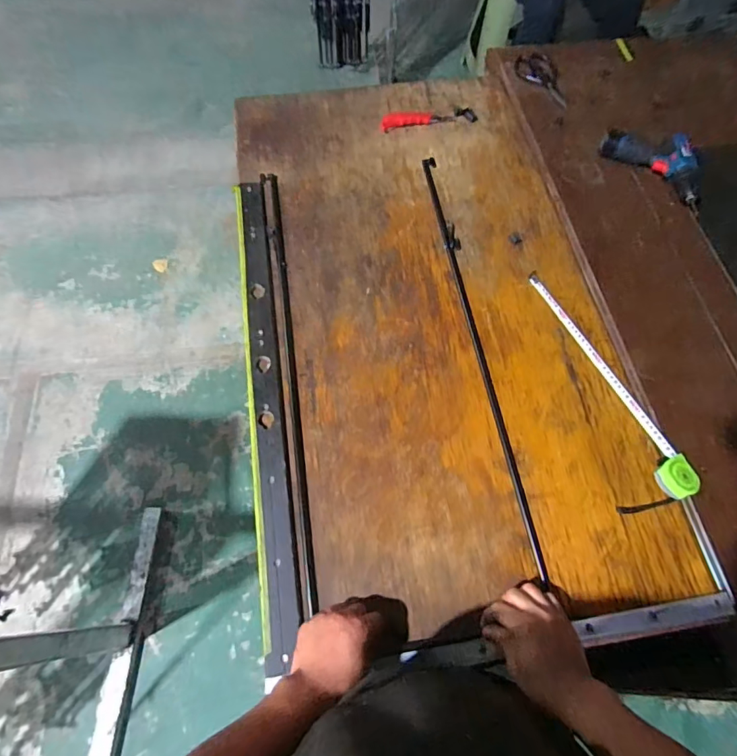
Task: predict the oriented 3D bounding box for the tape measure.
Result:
[{"bbox_3d":[0.387,-0.007,0.778,0.109,0.043,0.444,-14,67,-8],"label":"tape measure"}]

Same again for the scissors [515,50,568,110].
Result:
[{"bbox_3d":[0.415,-0.714,1.108,0.095,0.011,0.189,-7,66,-5],"label":"scissors"}]

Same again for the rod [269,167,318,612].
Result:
[{"bbox_3d":[-0.138,-0.045,0.809,0.016,0.010,0.813,-7,66,-5],"label":"rod"}]

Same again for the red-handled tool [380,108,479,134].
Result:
[{"bbox_3d":[0.134,-0.584,1.040,0.215,0.020,0.044,-10,66,-6],"label":"red-handled tool"}]

